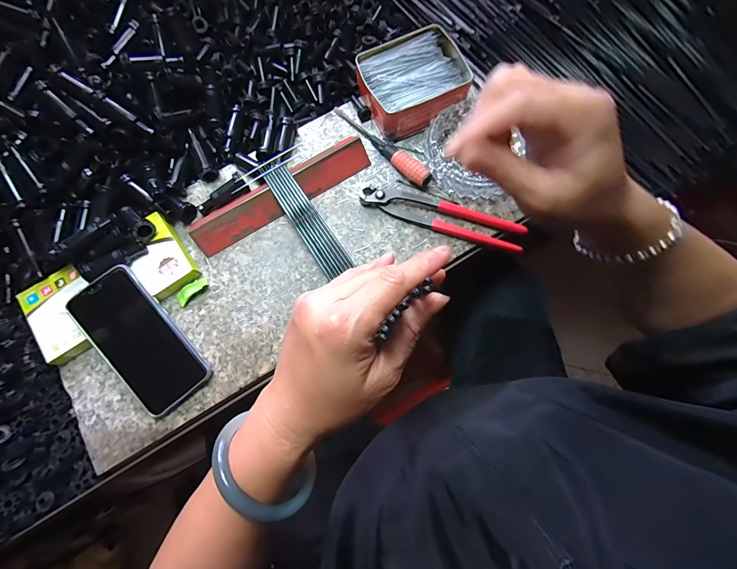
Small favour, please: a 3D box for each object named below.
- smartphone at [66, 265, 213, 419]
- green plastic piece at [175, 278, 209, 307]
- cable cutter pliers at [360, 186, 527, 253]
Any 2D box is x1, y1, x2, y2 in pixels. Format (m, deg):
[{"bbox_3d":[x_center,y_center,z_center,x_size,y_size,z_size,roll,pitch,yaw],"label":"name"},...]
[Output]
[{"bbox_3d":[-0.244,0.058,0.356,0.073,0.009,0.158,-40,87,-5],"label":"smartphone"},{"bbox_3d":[-0.202,0.006,0.384,0.038,0.006,0.016,-44,80,-9],"label":"green plastic piece"},{"bbox_3d":[0.086,-0.081,0.397,0.189,0.020,0.035,21,77,6],"label":"cable cutter pliers"}]

